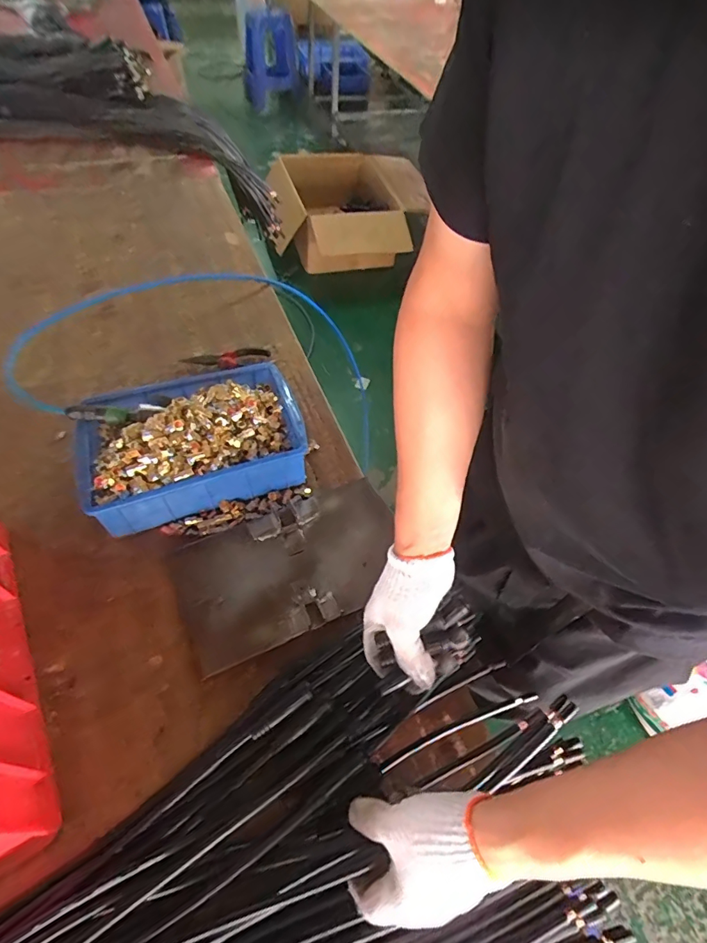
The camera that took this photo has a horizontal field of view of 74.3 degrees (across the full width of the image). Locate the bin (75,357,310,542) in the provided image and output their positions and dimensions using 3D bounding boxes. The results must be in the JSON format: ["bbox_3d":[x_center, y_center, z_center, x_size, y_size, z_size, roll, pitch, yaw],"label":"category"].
[{"bbox_3d":[-0.226,-0.041,0.673,0.299,0.104,0.222,-16,56,-13],"label":"bin"}]

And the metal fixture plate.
[{"bbox_3d":[-0.075,0.116,0.609,0.290,0.025,0.177,-21,57,-16],"label":"metal fixture plate"}]

